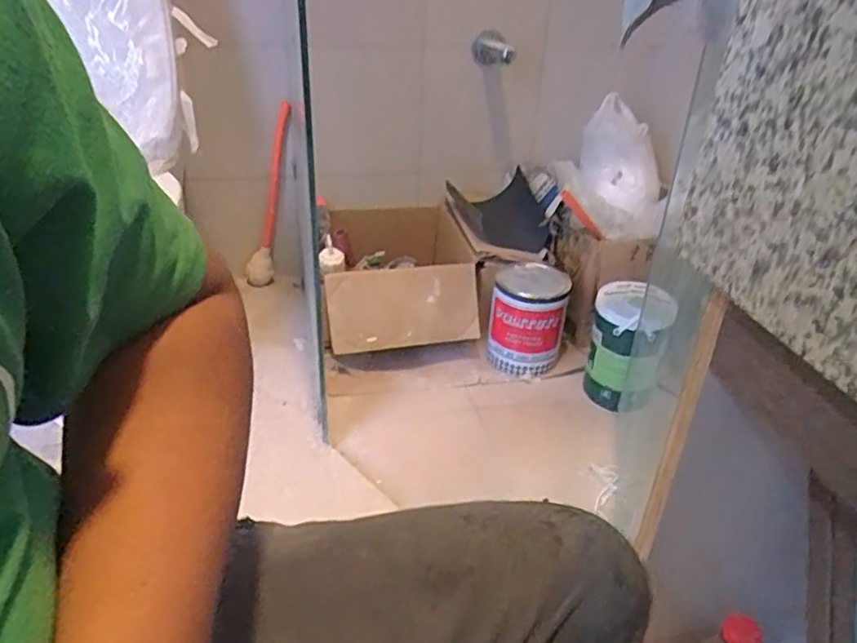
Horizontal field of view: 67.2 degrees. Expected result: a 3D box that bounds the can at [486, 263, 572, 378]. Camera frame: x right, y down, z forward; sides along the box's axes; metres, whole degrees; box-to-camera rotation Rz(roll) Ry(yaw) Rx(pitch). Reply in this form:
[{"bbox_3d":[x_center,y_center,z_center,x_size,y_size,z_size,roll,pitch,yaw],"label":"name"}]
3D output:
[{"bbox_3d":[0.222,-0.004,1.449,0.161,0.212,0.148,10,32,12],"label":"can"}]

